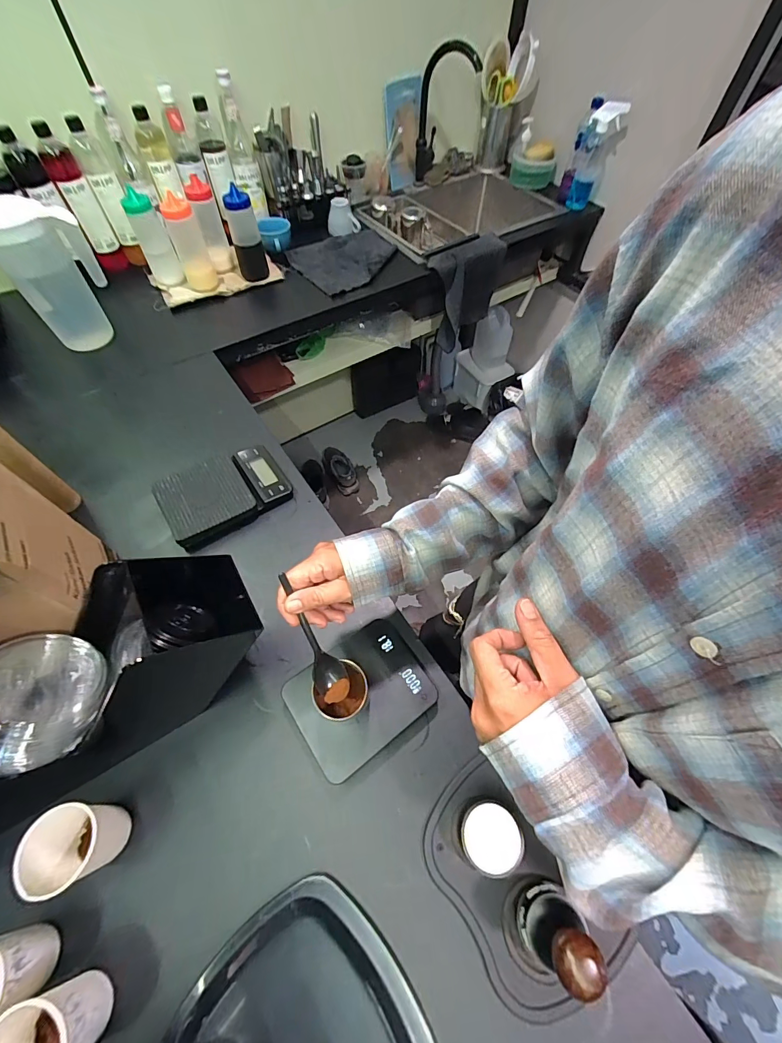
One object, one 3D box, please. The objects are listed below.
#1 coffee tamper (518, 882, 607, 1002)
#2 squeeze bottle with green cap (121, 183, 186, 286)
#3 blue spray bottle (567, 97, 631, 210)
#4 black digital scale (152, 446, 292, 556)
[{"bbox_3d":[0.148,0.372,0.347,0.046,0.097,0.048,0,58,-1],"label":"coffee tamper"},{"bbox_3d":[-0.551,-0.651,0.915,0.072,0.192,0.057,-25,62,-15],"label":"squeeze bottle with green cap"},{"bbox_3d":[0.626,-1.123,1.199,0.089,0.238,0.070,23,60,13],"label":"blue spray bottle"},{"bbox_3d":[-0.276,-0.053,0.640,0.189,0.031,0.141,-30,63,-18],"label":"black digital scale"}]

